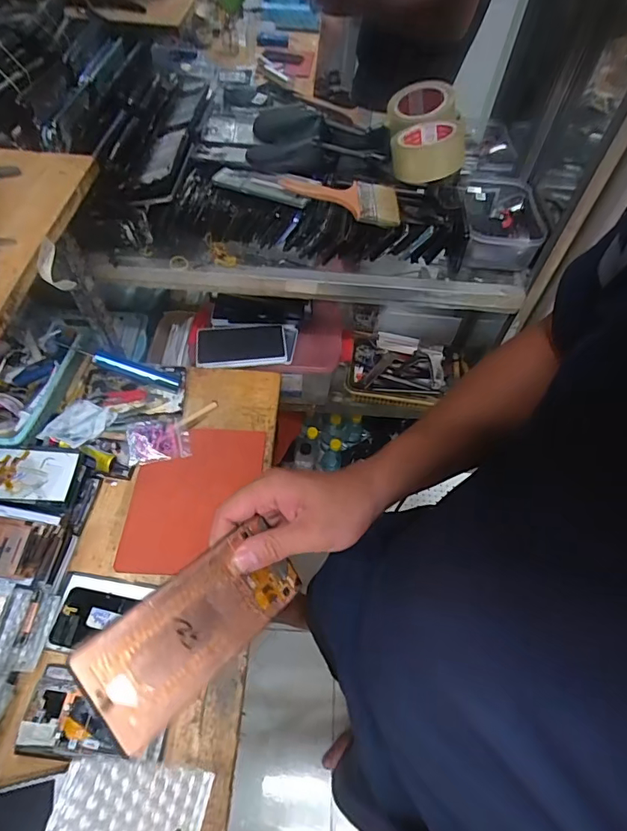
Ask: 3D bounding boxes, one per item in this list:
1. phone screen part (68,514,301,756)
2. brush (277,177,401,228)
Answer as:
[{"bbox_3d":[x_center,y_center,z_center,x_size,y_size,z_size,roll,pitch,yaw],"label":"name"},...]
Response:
[{"bbox_3d":[-0.076,0.137,0.314,0.148,0.004,0.069,-33,94,-41],"label":"phone screen part"},{"bbox_3d":[0.045,-0.337,0.724,0.186,0.027,0.095,2,65,-12],"label":"brush"}]

